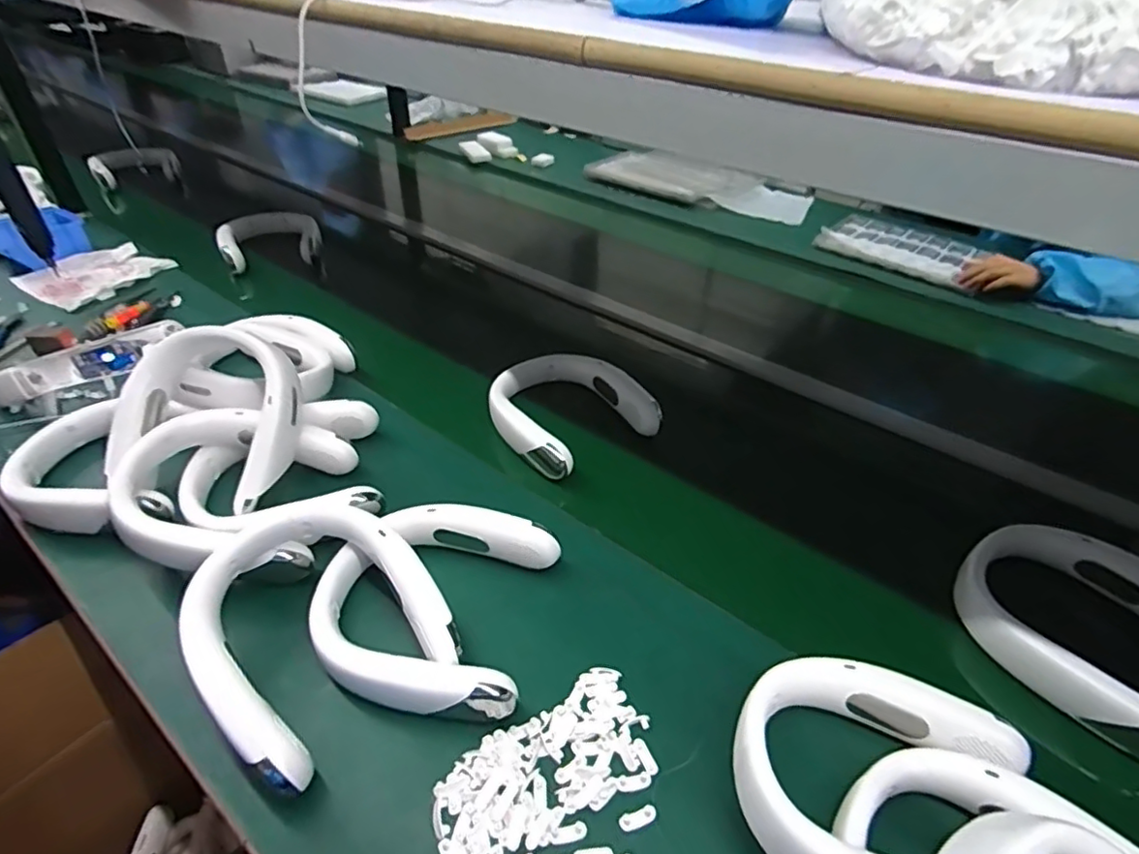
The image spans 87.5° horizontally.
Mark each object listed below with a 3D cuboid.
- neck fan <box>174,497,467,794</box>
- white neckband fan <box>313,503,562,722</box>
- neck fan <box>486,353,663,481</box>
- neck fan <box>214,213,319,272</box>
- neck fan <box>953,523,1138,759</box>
[{"bbox_3d":[-0.216,0.166,0.509,0.188,0.060,0.208,-30,65,-35],"label":"neck fan"},{"bbox_3d":[-0.125,0.158,0.545,0.198,0.048,0.200,8,42,6],"label":"white neckband fan"},{"bbox_3d":[-0.007,-0.036,0.826,0.200,0.037,0.212,-24,48,-26],"label":"neck fan"},{"bbox_3d":[-0.591,-0.379,1.173,0.179,0.061,0.219,-18,45,-21],"label":"neck fan"},{"bbox_3d":[0.498,0.187,0.575,0.190,0.062,0.203,-26,49,-28],"label":"neck fan"}]

